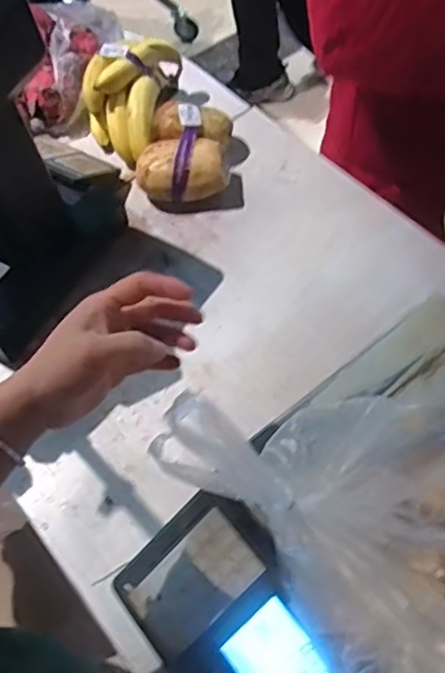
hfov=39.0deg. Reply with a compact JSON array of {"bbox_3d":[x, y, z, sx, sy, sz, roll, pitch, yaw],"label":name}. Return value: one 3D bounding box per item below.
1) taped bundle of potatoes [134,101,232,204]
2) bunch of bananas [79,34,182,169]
[{"bbox_3d":[-0.050,-0.255,0.903,0.128,0.077,0.148,10,61,9],"label":"taped bundle of potatoes"},{"bbox_3d":[-0.138,-0.364,0.947,0.112,0.108,0.176,17,62,13],"label":"bunch of bananas"}]

